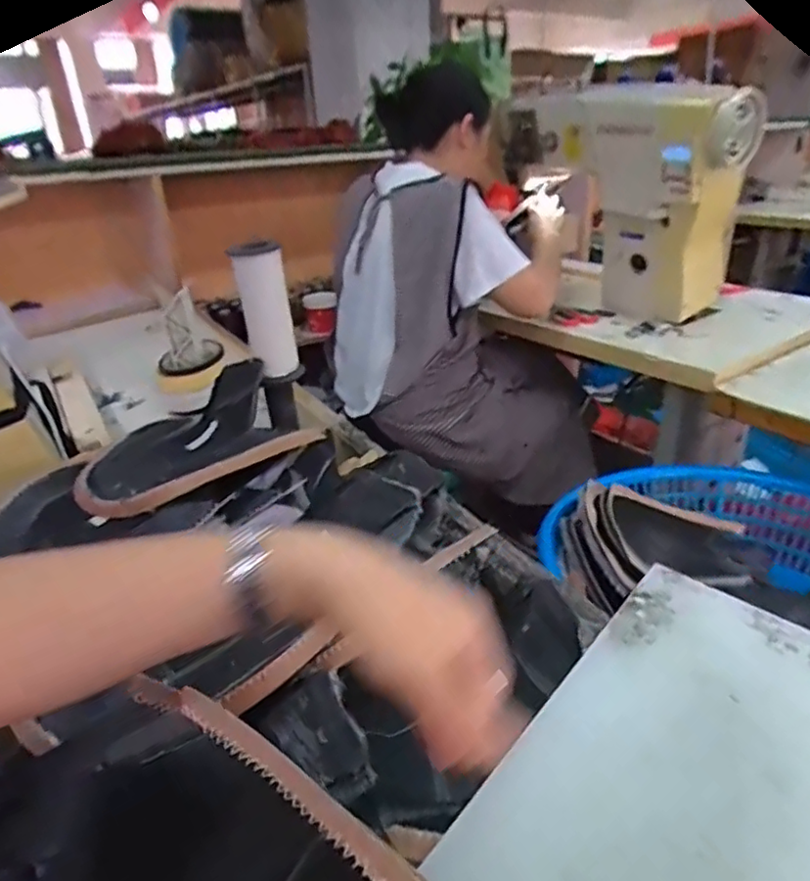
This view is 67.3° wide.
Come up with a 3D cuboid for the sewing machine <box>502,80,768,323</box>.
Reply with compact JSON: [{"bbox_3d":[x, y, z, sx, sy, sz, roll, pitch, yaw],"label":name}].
[{"bbox_3d":[0.426,-0.478,1.262,0.179,0.420,0.520,-24,33,-35],"label":"sewing machine"}]

